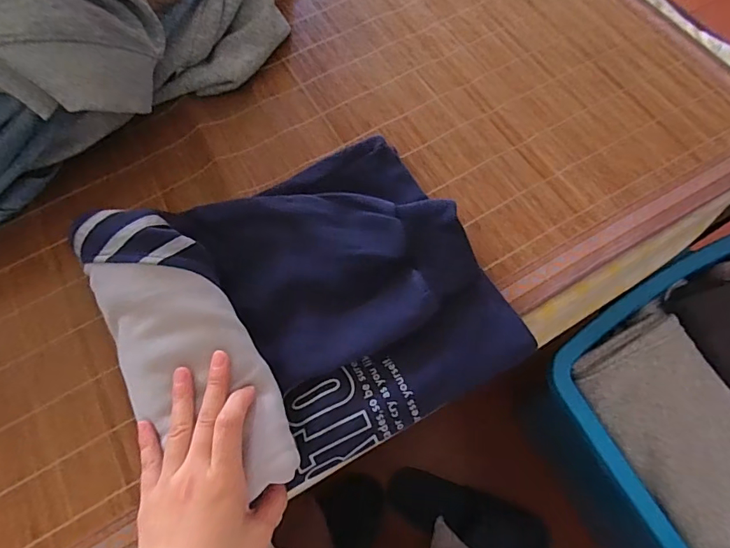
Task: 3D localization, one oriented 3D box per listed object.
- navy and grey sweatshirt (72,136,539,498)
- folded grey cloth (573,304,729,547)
[{"bbox_3d":[-0.046,0.019,0.370,0.302,0.084,0.248,-26,69,-9],"label":"navy and grey sweatshirt"},{"bbox_3d":[0.358,0.172,0.475,0.145,0.033,0.257,-23,68,-8],"label":"folded grey cloth"}]

